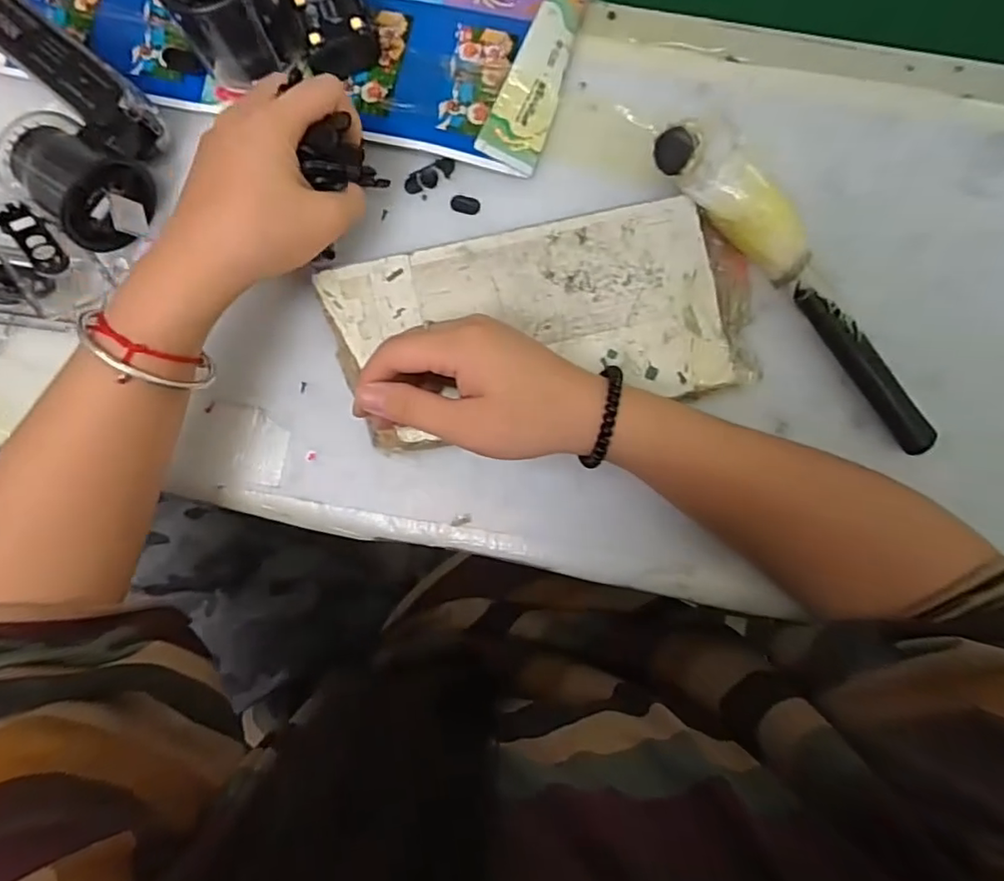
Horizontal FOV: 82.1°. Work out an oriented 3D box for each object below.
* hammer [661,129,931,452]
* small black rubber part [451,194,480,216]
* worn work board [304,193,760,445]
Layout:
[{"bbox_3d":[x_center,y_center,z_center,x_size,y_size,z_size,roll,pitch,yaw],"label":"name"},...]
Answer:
[{"bbox_3d":[0.164,-0.082,0.309,0.031,0.050,0.213,-44,87,1],"label":"hammer"},{"bbox_3d":[-0.022,-0.143,0.346,0.018,0.004,0.010,17,89,3],"label":"small black rubber part"},{"bbox_3d":[0.016,-0.065,0.332,0.214,0.021,0.109,-11,88,2],"label":"worn work board"}]

